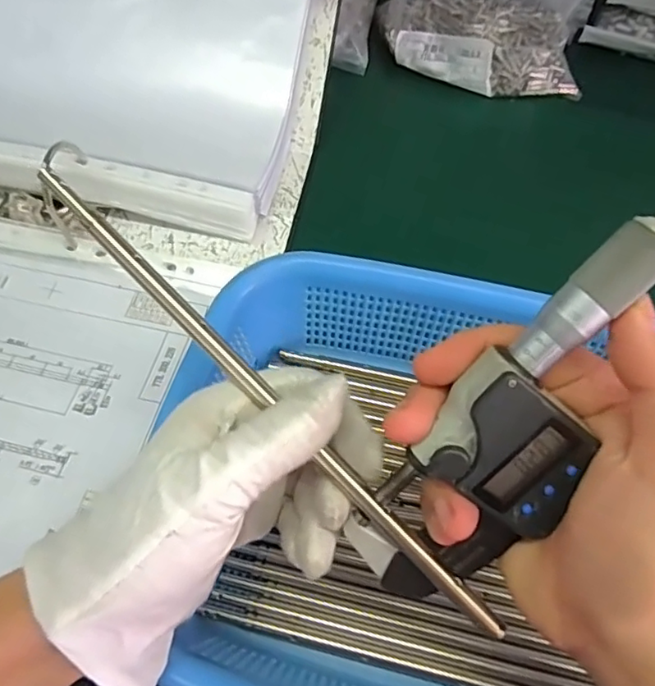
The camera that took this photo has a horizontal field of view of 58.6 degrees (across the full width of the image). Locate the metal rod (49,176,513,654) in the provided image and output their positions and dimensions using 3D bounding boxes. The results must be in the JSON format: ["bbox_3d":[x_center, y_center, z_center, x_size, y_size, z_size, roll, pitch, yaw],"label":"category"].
[{"bbox_3d":[-0.022,0.020,0.208,0.224,0.005,0.009,45,65,3],"label":"metal rod"}]

